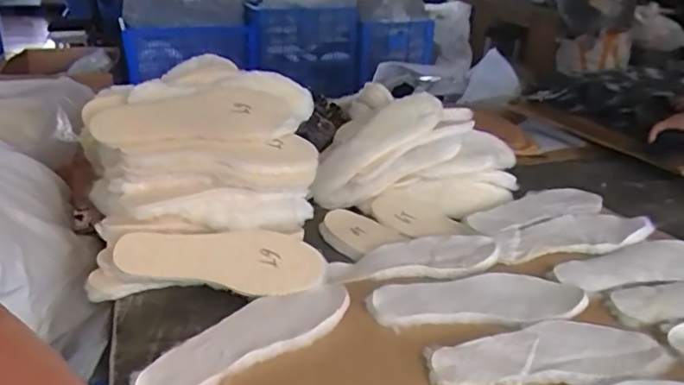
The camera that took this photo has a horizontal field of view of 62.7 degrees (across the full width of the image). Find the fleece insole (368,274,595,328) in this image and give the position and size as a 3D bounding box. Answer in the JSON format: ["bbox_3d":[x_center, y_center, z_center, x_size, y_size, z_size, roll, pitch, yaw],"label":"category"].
[{"bbox_3d":[0.180,0.141,0.761,0.281,0.015,0.104,2,25,1],"label":"fleece insole"}]

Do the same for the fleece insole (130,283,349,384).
[{"bbox_3d":[-0.115,0.174,0.686,0.280,0.016,0.096,-20,34,-34],"label":"fleece insole"}]

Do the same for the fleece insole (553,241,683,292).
[{"bbox_3d":[0.441,0.105,0.830,0.262,0.012,0.100,-6,26,-17],"label":"fleece insole"}]

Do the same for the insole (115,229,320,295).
[{"bbox_3d":[-0.169,0.094,0.782,0.278,0.014,0.089,5,58,-3],"label":"insole"}]

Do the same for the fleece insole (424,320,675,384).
[{"bbox_3d":[0.243,0.192,0.663,0.278,0.011,0.103,-4,25,-12],"label":"fleece insole"}]

